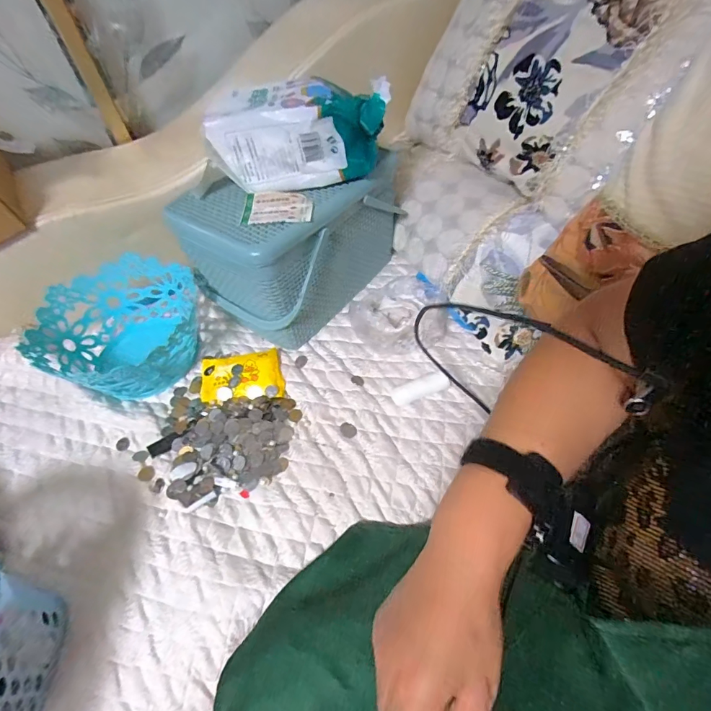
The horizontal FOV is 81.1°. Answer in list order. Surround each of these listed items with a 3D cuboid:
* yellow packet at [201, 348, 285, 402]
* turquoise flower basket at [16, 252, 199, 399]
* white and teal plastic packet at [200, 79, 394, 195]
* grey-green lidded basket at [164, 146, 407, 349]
[{"bbox_3d":[-0.172,0.028,0.623,0.121,0.022,0.088,-8,52,0],"label":"yellow packet"},{"bbox_3d":[-0.347,-0.042,0.638,0.212,0.107,0.205,-11,52,-2],"label":"turquoise flower basket"},{"bbox_3d":[-0.072,-0.304,0.565,0.231,0.094,0.125,-6,52,2],"label":"white and teal plastic packet"},{"bbox_3d":[-0.083,-0.184,0.661,0.185,0.206,0.307,33,62,27],"label":"grey-green lidded basket"}]

